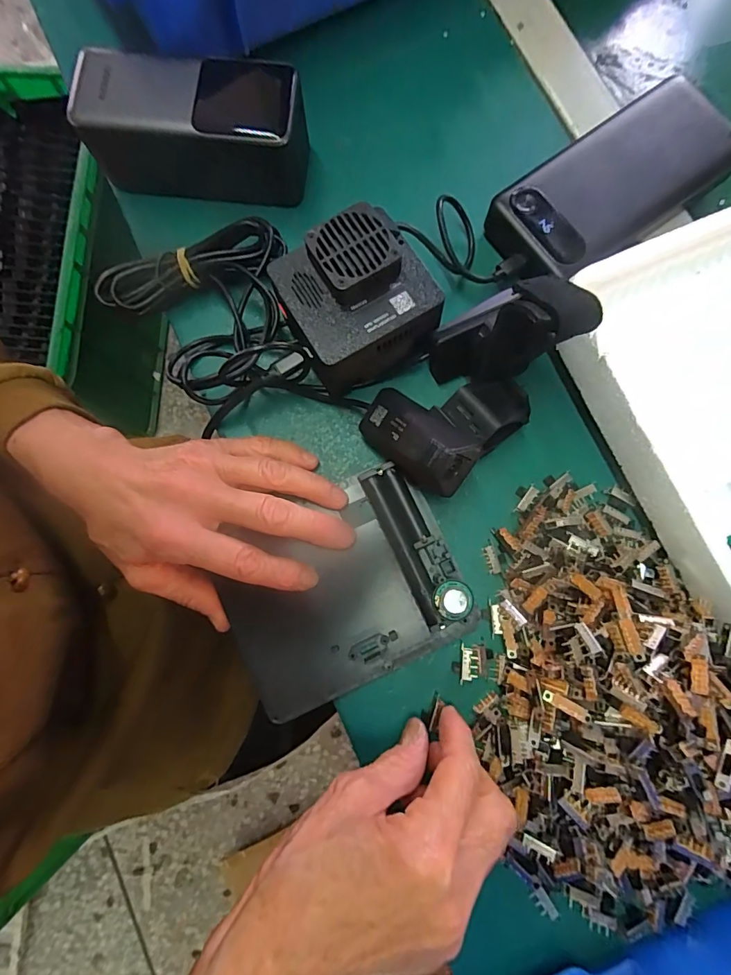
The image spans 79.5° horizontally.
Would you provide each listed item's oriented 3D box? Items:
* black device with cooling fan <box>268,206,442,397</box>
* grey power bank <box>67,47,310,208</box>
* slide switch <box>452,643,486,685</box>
[{"bbox_3d":[-0.004,-0.102,0.252,0.079,0.062,0.077,-27,82,-6],"label":"black device with cooling fan"},{"bbox_3d":[-0.104,-0.221,0.275,0.135,0.052,0.059,10,81,1],"label":"grey power bank"},{"bbox_3d":[0.059,0.099,0.247,0.018,0.005,0.020,3,81,0],"label":"slide switch"}]

